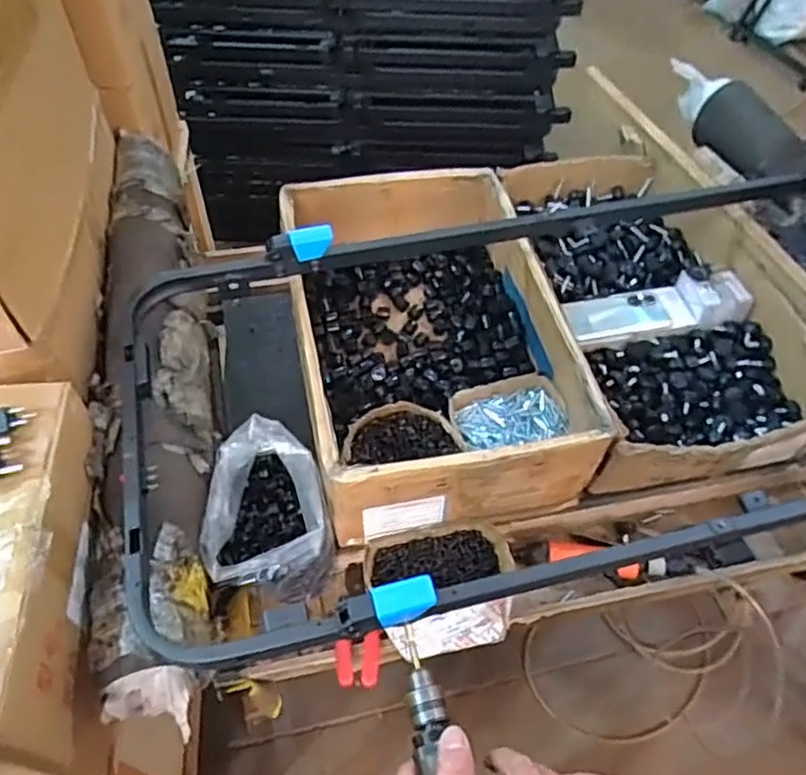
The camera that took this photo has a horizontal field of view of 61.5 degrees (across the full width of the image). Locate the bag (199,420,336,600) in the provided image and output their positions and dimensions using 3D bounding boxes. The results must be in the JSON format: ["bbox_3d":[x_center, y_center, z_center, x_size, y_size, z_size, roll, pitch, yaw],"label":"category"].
[{"bbox_3d":[-0.150,0.155,0.812,0.127,0.143,0.178,4,53,1],"label":"bag"}]

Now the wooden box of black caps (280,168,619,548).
[{"bbox_3d":[0.037,-0.085,0.971,0.353,0.142,0.537,-9,54,-8],"label":"wooden box of black caps"}]

